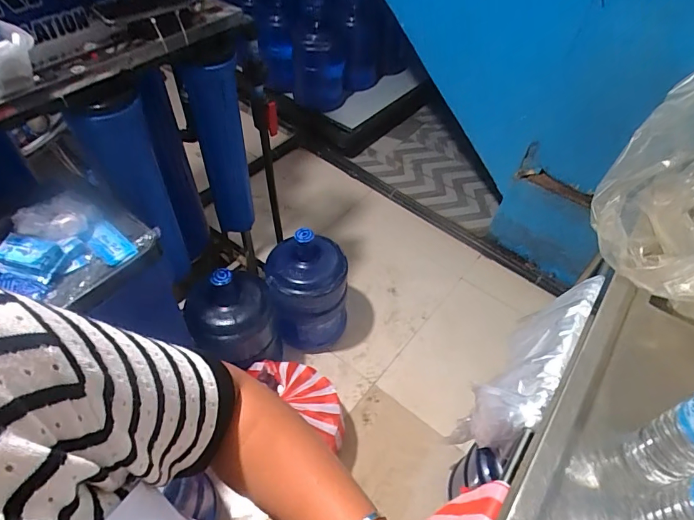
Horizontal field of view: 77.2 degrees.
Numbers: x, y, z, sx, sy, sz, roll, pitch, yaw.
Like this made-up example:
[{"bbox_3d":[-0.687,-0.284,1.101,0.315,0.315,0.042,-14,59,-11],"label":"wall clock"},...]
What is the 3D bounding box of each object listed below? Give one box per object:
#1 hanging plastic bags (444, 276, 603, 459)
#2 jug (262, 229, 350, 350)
[{"bbox_3d":[0.440,0.237,1.045,0.125,0.236,0.463,35,57,23],"label":"hanging plastic bags"},{"bbox_3d":[-0.137,0.092,1.475,0.239,0.476,0.234,1,51,-2],"label":"jug"}]

